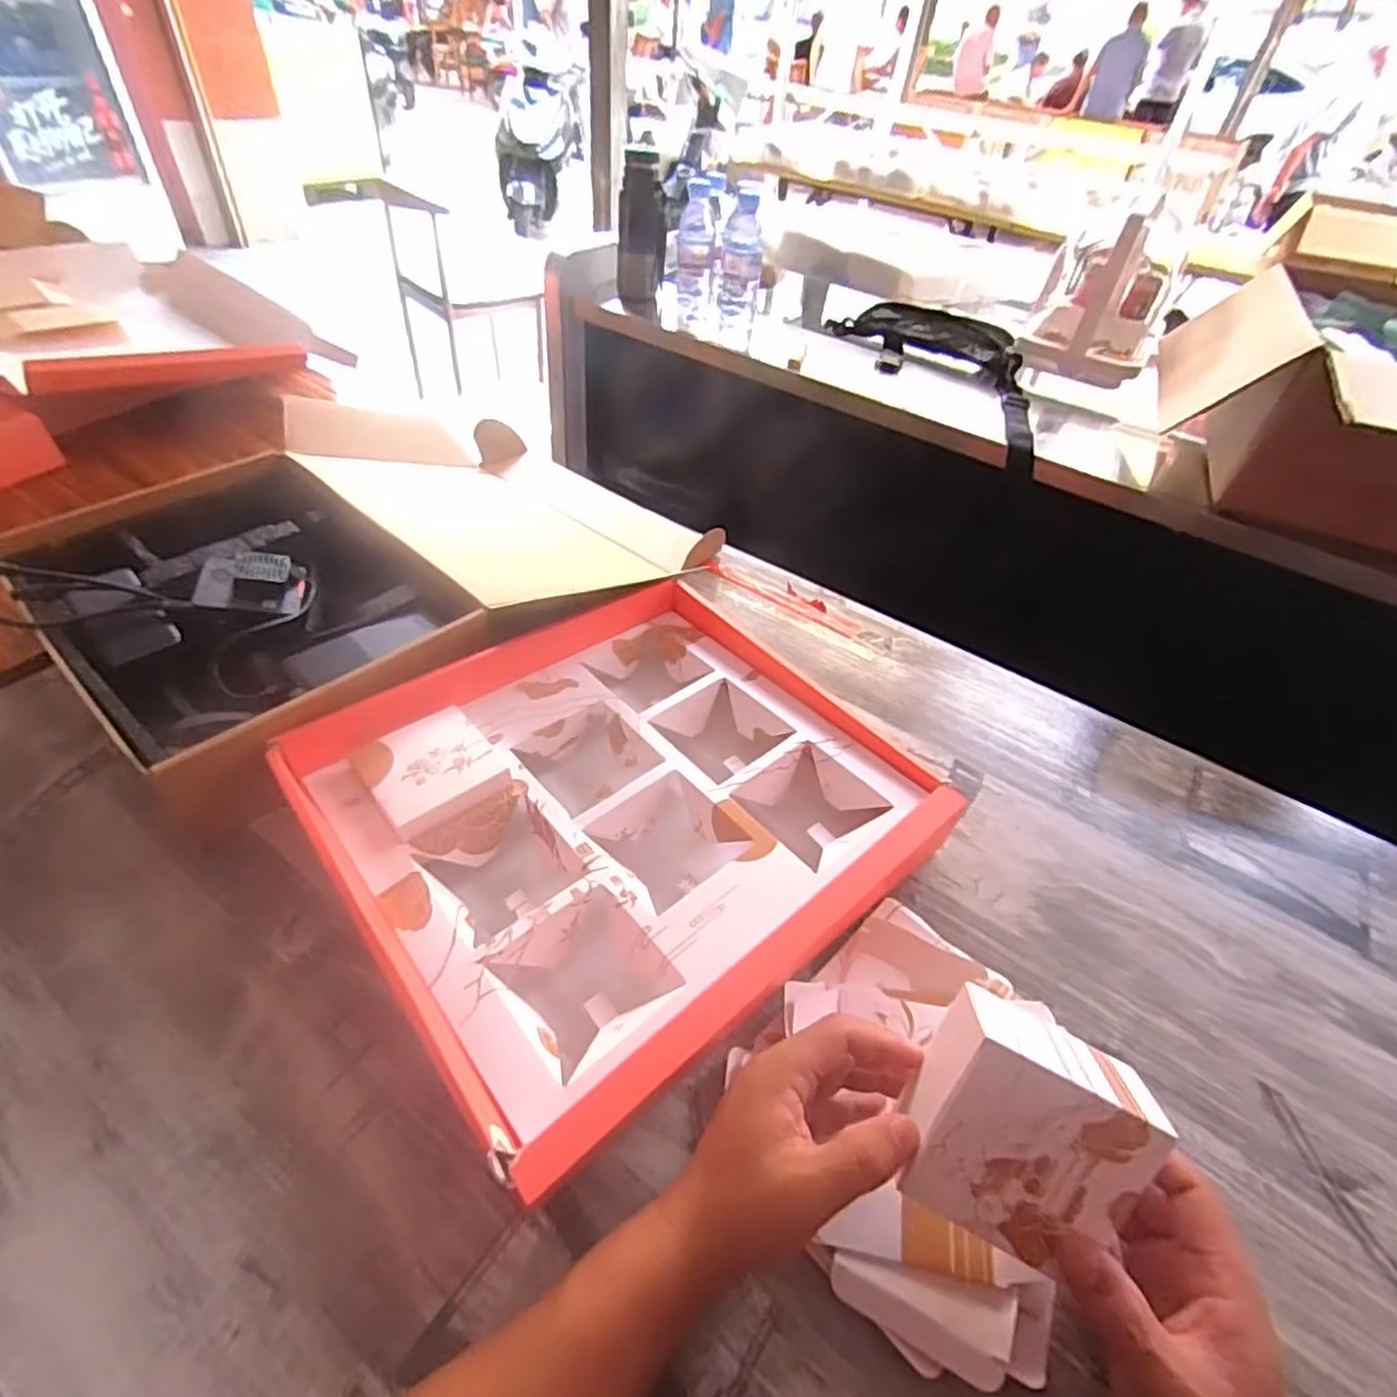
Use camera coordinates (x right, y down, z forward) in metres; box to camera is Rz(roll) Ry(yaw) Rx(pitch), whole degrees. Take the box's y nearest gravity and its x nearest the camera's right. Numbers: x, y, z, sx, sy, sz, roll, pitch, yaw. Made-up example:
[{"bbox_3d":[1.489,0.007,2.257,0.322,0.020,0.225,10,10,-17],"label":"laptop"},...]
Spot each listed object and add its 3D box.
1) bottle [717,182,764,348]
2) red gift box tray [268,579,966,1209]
[{"bbox_3d":[0.066,-0.669,1.107,0.065,0.199,0.066,6,46,0],"label":"bottle"},{"bbox_3d":[-0.060,0.078,0.527,0.369,0.069,0.353,-30,56,-30],"label":"red gift box tray"}]

